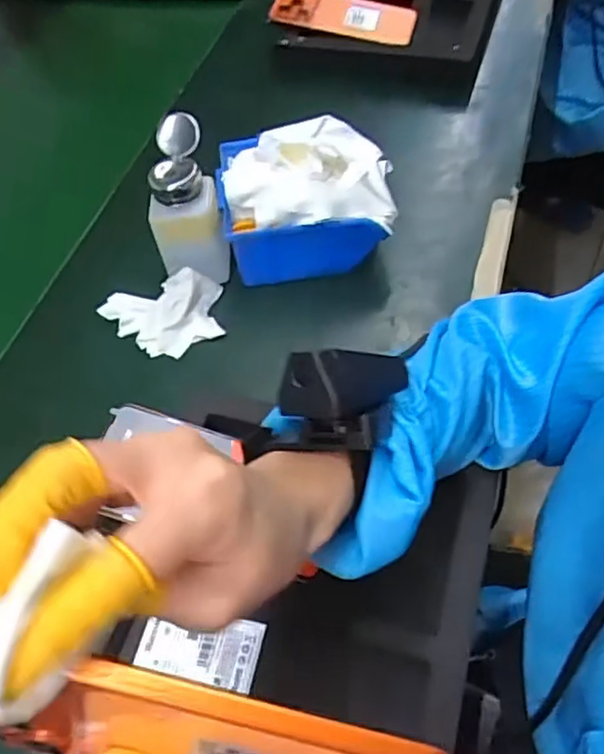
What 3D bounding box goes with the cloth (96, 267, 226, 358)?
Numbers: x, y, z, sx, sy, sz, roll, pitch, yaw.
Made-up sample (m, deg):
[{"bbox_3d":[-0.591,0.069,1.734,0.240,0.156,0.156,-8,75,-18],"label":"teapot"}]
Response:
[{"bbox_3d":[-0.120,-0.051,0.533,0.102,0.030,0.067,-8,56,5],"label":"cloth"}]

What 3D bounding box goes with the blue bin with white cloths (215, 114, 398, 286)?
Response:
[{"bbox_3d":[0.005,-0.156,0.554,0.141,0.100,0.120,-8,56,4],"label":"blue bin with white cloths"}]

